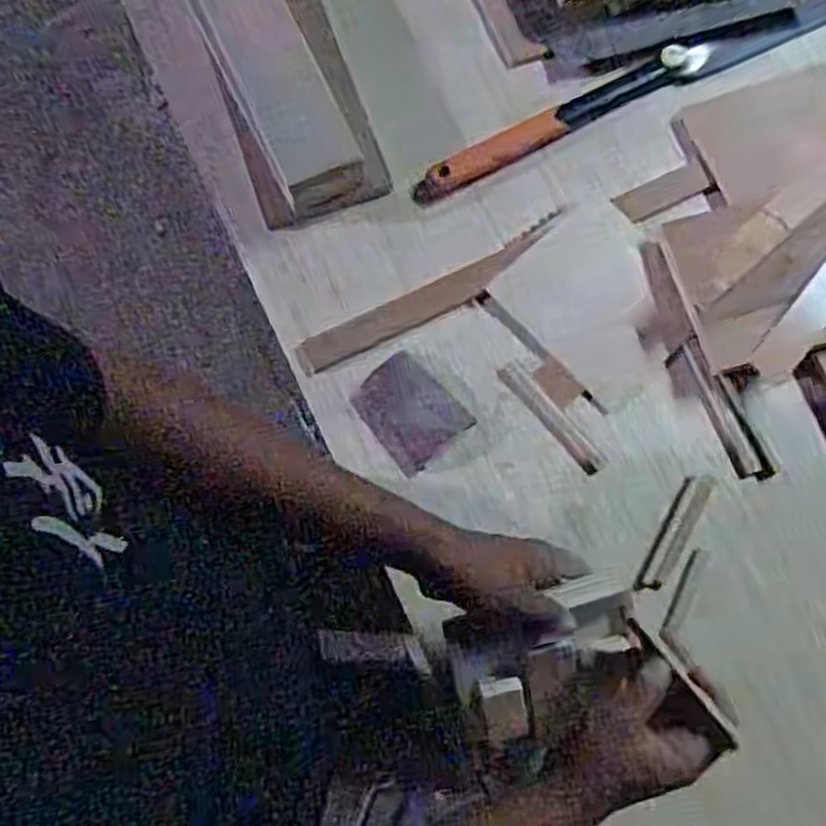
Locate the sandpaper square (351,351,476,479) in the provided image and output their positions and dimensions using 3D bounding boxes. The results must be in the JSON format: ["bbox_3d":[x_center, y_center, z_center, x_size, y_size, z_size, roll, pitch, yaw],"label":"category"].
[{"bbox_3d":[-0.005,-0.001,0.743,0.082,0.008,0.099,-42,80,-11],"label":"sandpaper square"}]

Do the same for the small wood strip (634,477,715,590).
[{"bbox_3d":[0.243,0.111,0.713,0.024,0.004,0.119,31,77,7],"label":"small wood strip"}]

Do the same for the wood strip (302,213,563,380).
[{"bbox_3d":[0.025,-0.119,0.776,0.301,0.006,0.041,-28,78,-8],"label":"wood strip"}]

